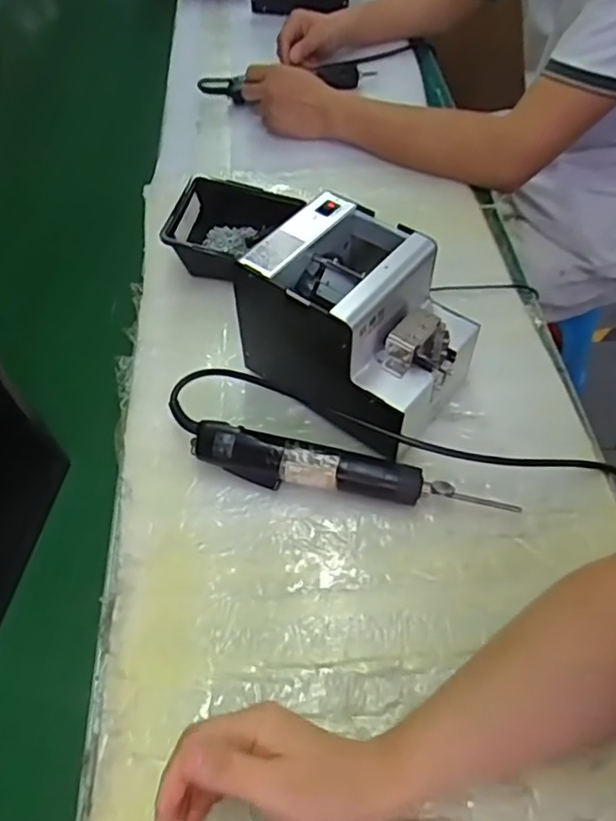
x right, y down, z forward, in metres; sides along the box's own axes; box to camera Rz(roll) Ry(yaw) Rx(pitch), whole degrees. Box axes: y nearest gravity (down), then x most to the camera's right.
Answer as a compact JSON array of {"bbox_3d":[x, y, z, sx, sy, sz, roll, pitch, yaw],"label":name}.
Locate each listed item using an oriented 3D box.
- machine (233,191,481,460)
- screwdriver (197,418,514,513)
[{"bbox_3d":[0.044,-0.078,0.556,0.179,0.142,0.130,28,60,22],"label":"machine"},{"bbox_3d":[0.035,0.052,0.531,0.277,0.037,0.043,8,54,9],"label":"screwdriver"}]

